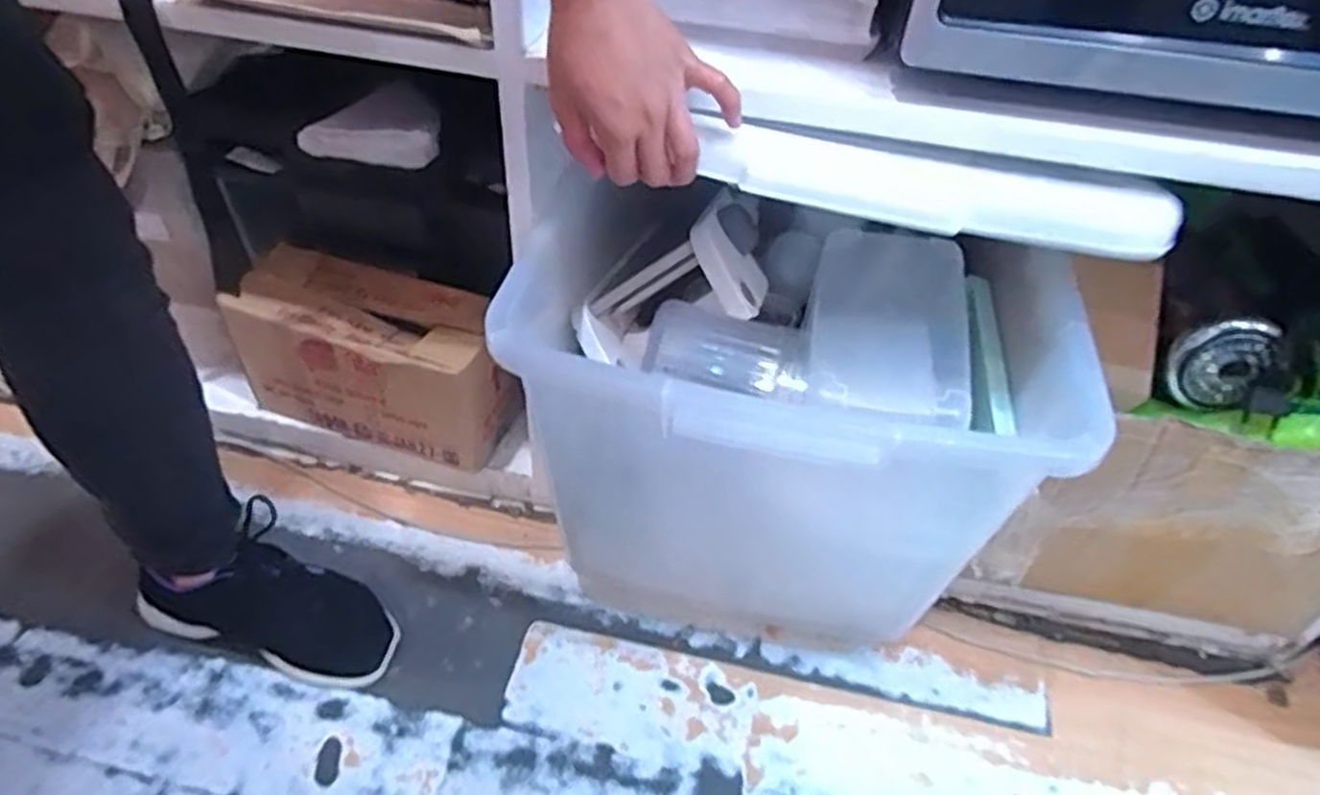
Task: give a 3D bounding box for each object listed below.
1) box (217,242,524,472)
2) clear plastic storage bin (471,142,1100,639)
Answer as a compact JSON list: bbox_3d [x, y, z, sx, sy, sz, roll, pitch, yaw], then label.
[{"bbox_3d":[-0.285,-0.042,0.785,0.277,0.135,0.115,16,45,11],"label":"box"},{"bbox_3d":[0.085,0.057,0.646,0.381,0.352,0.235,12,44,7],"label":"clear plastic storage bin"}]

